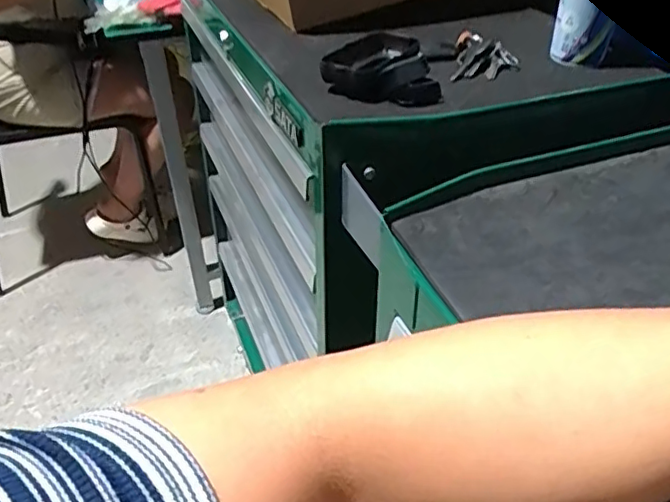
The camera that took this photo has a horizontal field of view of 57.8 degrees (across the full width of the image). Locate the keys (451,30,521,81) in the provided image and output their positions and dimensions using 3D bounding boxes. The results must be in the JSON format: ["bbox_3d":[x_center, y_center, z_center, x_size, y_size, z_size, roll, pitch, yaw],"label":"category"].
[{"bbox_3d":[0.144,-0.185,0.574,0.060,0.020,0.085,8,38,9],"label":"keys"}]

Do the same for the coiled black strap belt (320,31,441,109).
[{"bbox_3d":[0.047,-0.168,0.536,0.097,0.029,0.108,9,38,9],"label":"coiled black strap belt"}]

